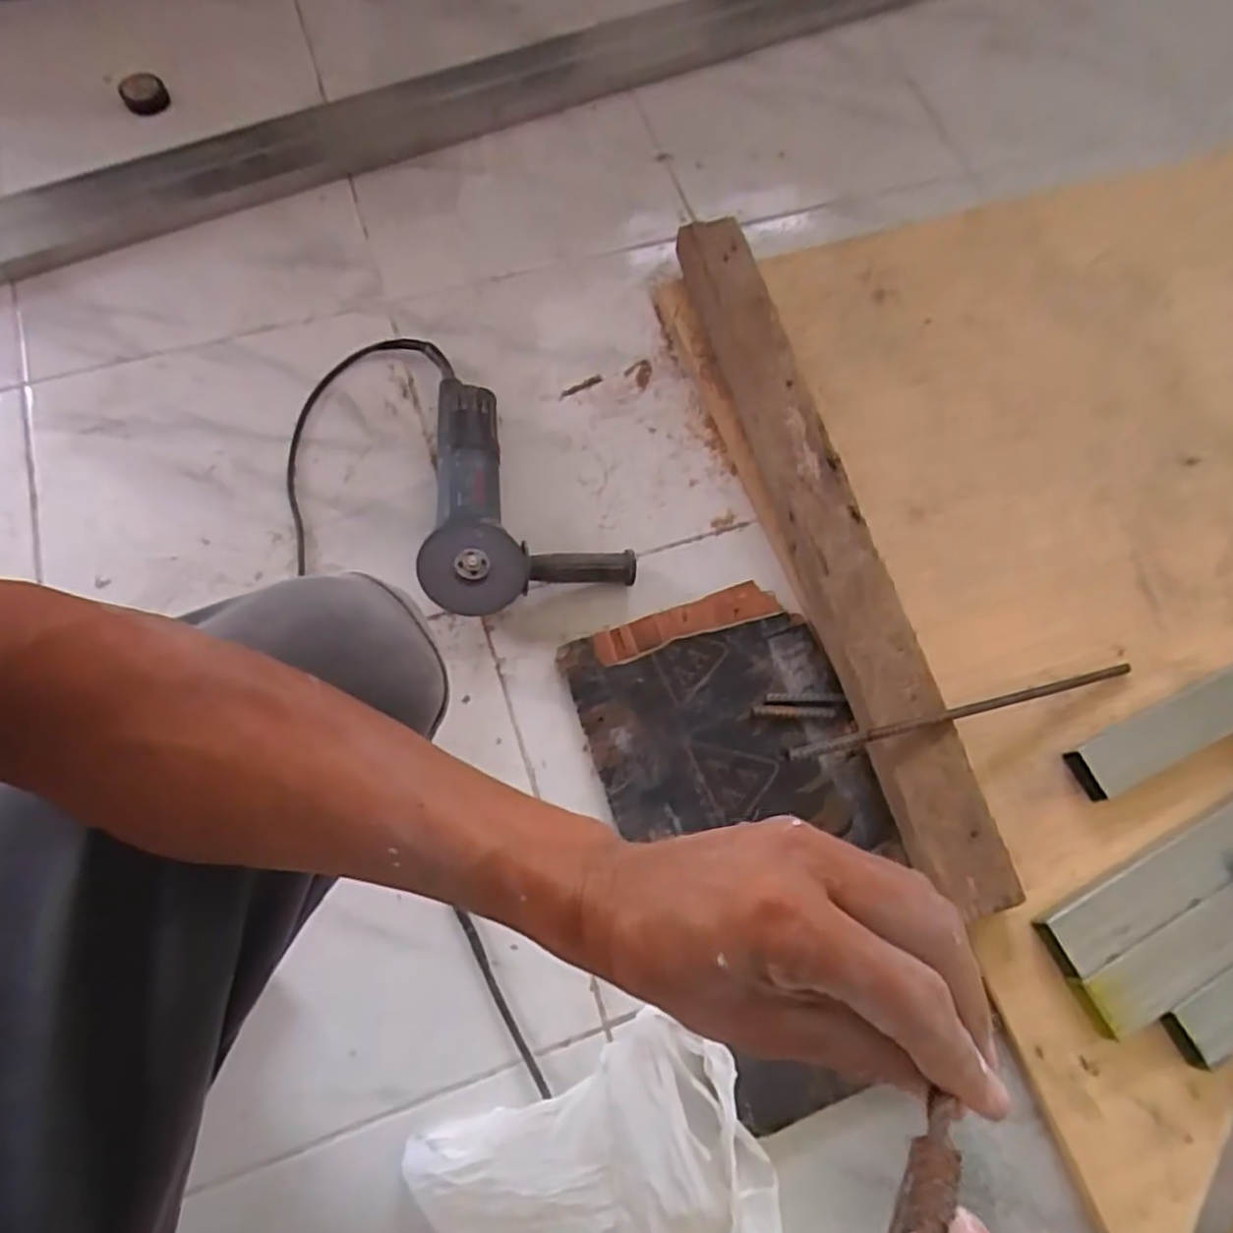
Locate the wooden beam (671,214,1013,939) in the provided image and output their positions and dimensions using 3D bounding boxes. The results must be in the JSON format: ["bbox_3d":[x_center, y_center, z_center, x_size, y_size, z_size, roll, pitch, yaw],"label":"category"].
[{"bbox_3d":[0.201,-0.099,0.730,0.091,0.069,0.780,-13,71,-6],"label":"wooden beam"}]

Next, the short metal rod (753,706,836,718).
[{"bbox_3d":[0.173,0.093,0.688,0.079,0.004,0.010,1,70,-1],"label":"short metal rod"}]

